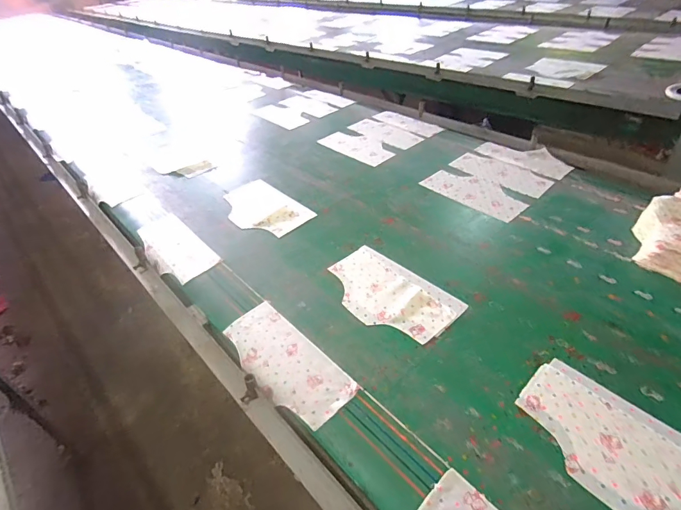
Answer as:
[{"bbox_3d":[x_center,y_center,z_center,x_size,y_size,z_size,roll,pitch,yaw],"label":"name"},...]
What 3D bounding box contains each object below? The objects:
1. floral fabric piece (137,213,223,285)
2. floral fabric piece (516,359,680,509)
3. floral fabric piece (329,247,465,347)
[{"bbox_3d":[-0.486,-0.026,1.117,0.142,0.014,0.350,-32,46,-27],"label":"floral fabric piece"},{"bbox_3d":[0.465,0.319,0.627,0.189,0.008,0.323,-33,49,-31],"label":"floral fabric piece"},{"bbox_3d":[0.109,0.090,0.919,0.191,0.007,0.322,-34,48,-29],"label":"floral fabric piece"}]

